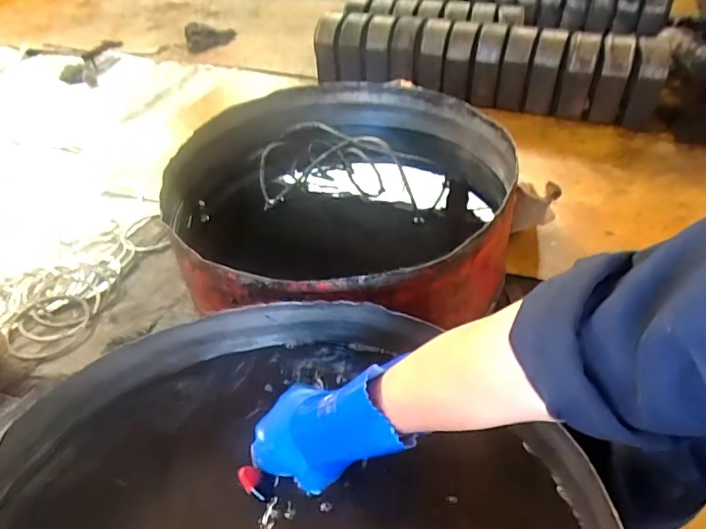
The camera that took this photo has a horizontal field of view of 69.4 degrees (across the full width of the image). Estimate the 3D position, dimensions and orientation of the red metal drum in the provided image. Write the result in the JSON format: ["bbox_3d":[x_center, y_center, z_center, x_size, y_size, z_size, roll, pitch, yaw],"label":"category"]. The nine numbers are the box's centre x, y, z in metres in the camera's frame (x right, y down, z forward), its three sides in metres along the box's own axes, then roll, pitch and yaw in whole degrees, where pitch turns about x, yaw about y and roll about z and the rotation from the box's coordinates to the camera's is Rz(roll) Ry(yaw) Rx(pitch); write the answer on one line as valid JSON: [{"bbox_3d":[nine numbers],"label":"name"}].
[{"bbox_3d":[0.015,-0.037,0.923,0.506,0.351,0.588,21,47,25],"label":"red metal drum"}]

